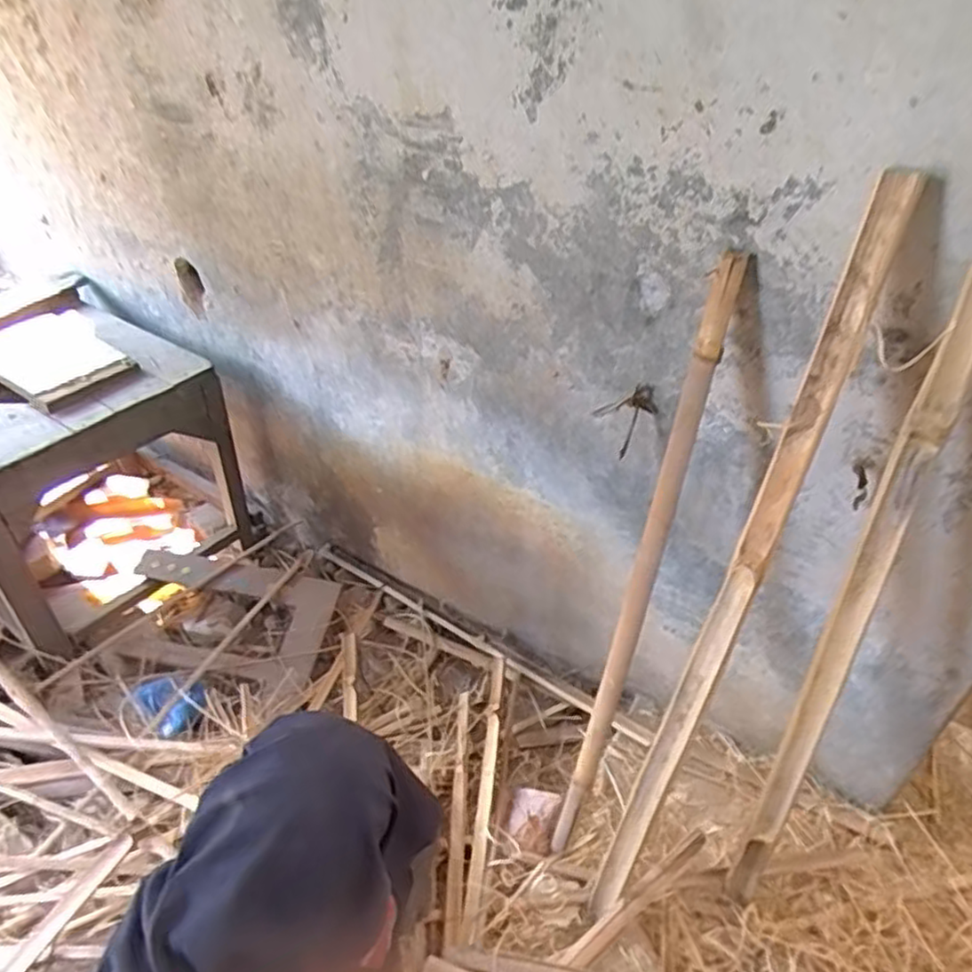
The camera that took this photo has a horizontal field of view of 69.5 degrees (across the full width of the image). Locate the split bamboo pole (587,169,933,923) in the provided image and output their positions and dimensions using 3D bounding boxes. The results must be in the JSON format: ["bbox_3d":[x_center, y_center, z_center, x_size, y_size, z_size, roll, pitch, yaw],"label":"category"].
[{"bbox_3d":[0.241,0.125,0.705,0.038,0.817,0.033,28,24,31],"label":"split bamboo pole"}]

